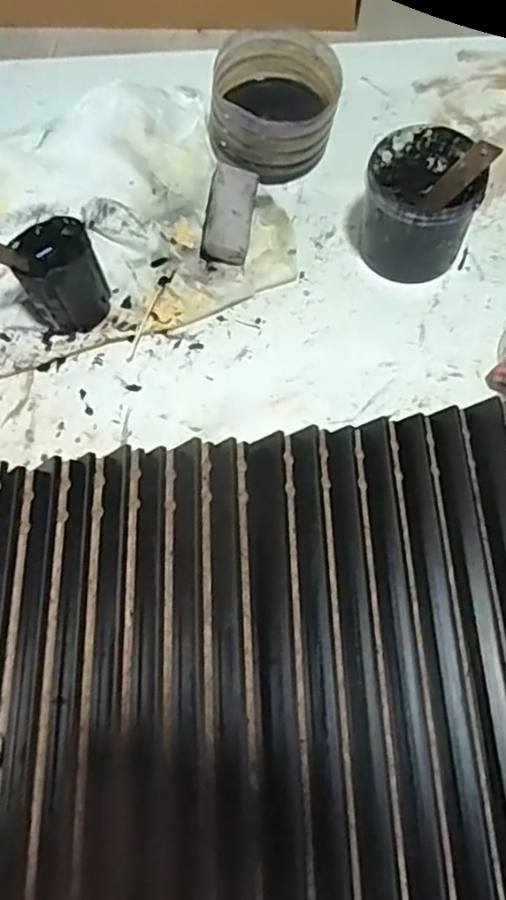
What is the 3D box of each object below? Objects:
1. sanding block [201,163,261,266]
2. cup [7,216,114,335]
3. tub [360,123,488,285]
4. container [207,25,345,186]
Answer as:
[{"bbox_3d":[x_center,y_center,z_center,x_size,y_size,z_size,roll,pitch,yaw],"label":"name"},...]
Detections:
[{"bbox_3d":[-0.017,-0.180,0.471,0.033,0.021,0.075,8,81,6],"label":"sanding block"},{"bbox_3d":[-0.136,-0.125,0.445,0.054,0.067,0.057,-1,67,2],"label":"cup"},{"bbox_3d":[0.121,-0.178,0.460,0.073,0.077,0.081,15,69,9],"label":"tub"},{"bbox_3d":[0.019,-0.282,0.510,0.100,0.069,0.113,5,68,5],"label":"container"}]

